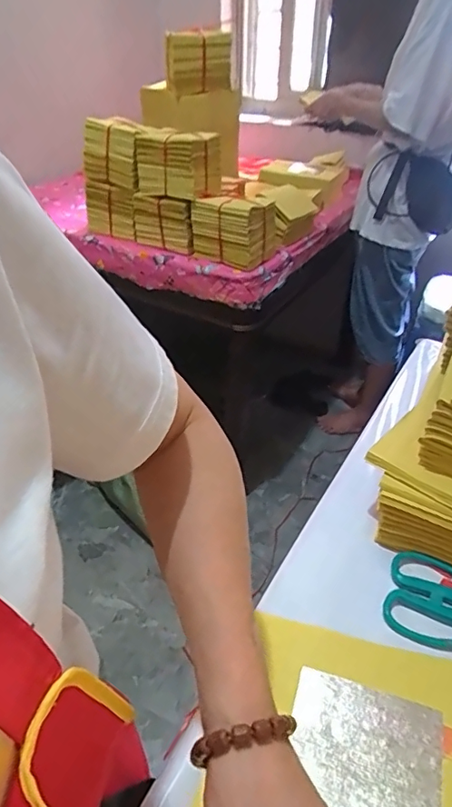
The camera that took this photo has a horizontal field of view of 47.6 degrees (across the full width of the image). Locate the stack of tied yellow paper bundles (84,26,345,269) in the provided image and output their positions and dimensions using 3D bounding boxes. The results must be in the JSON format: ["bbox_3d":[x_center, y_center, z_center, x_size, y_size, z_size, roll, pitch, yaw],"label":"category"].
[{"bbox_3d":[0.011,-0.724,1.391,0.522,0.394,0.722,17,40,20],"label":"stack of tied yellow paper bundles"}]

